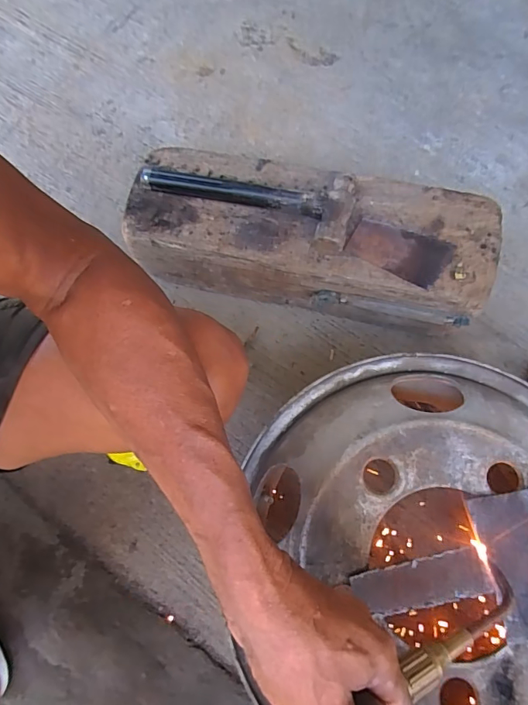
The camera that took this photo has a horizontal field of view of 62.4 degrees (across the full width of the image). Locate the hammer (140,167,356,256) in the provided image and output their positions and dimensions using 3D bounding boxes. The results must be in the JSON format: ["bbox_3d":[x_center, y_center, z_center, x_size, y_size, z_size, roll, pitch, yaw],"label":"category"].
[{"bbox_3d":[-0.022,-0.213,0.569,0.284,0.034,0.100,18,74,7],"label":"hammer"}]

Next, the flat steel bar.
[{"bbox_3d":[0.145,0.214,0.404,0.121,0.005,0.039,-11,73,-2],"label":"flat steel bar"}]

